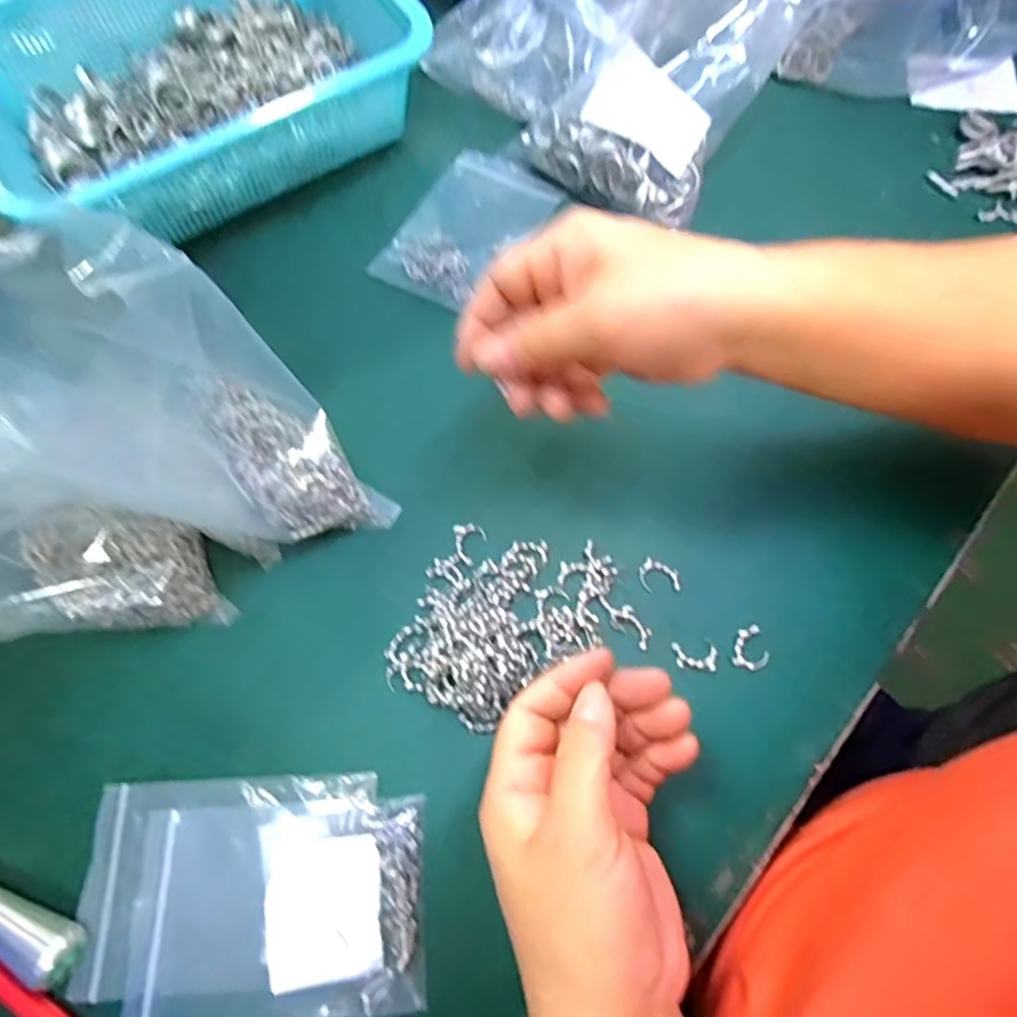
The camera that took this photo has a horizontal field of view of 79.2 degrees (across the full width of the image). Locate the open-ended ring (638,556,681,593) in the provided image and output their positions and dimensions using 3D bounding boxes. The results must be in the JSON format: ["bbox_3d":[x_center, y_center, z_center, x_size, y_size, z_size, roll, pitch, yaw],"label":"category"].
[{"bbox_3d":[0.078,0.036,0.314,0.022,0.004,0.017,29,73,9],"label":"open-ended ring"}]

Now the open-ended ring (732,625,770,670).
[{"bbox_3d":[0.120,0.068,0.301,0.017,0.004,0.021,16,71,5],"label":"open-ended ring"}]

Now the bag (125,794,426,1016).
[{"bbox_3d":[-0.096,0.169,0.259,0.117,0.012,0.079,-3,69,-1],"label":"bag"}]

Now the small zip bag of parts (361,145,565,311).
[{"bbox_3d":[-0.028,-0.184,0.399,0.079,0.012,0.124,31,73,11],"label":"small zip bag of parts"}]

